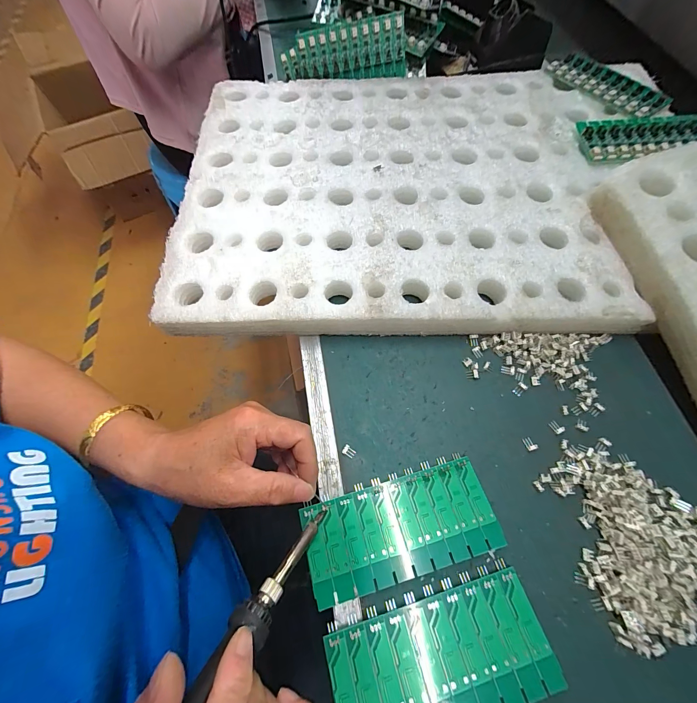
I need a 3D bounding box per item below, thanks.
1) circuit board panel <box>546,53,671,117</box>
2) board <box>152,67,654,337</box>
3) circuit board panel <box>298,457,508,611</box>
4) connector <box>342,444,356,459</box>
[{"bbox_3d":[0.314,-0.326,0.378,0.051,0.016,0.134,-34,70,-12],"label":"circuit board panel"},{"bbox_3d":[0.044,-0.189,0.344,0.434,0.029,0.365,-1,67,1],"label":"board"},{"bbox_3d":[0.038,0.129,0.227,0.137,0.012,0.061,-15,70,-6],"label":"circuit board panel"},{"bbox_3d":[0.000,0.084,0.257,0.010,0.004,0.008,31,71,14],"label":"connector"}]

